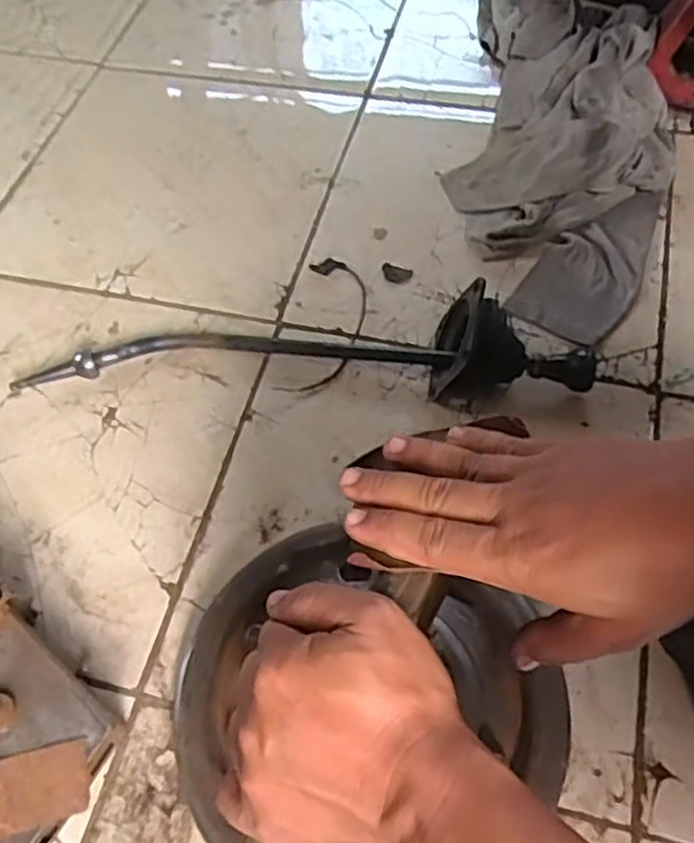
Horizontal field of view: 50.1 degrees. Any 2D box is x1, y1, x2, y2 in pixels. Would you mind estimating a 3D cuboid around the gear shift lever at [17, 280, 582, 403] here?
[{"bbox_3d":[-0.044,-0.076,0.756,0.582,0.101,0.093,0,60,1],"label":"gear shift lever"}]

